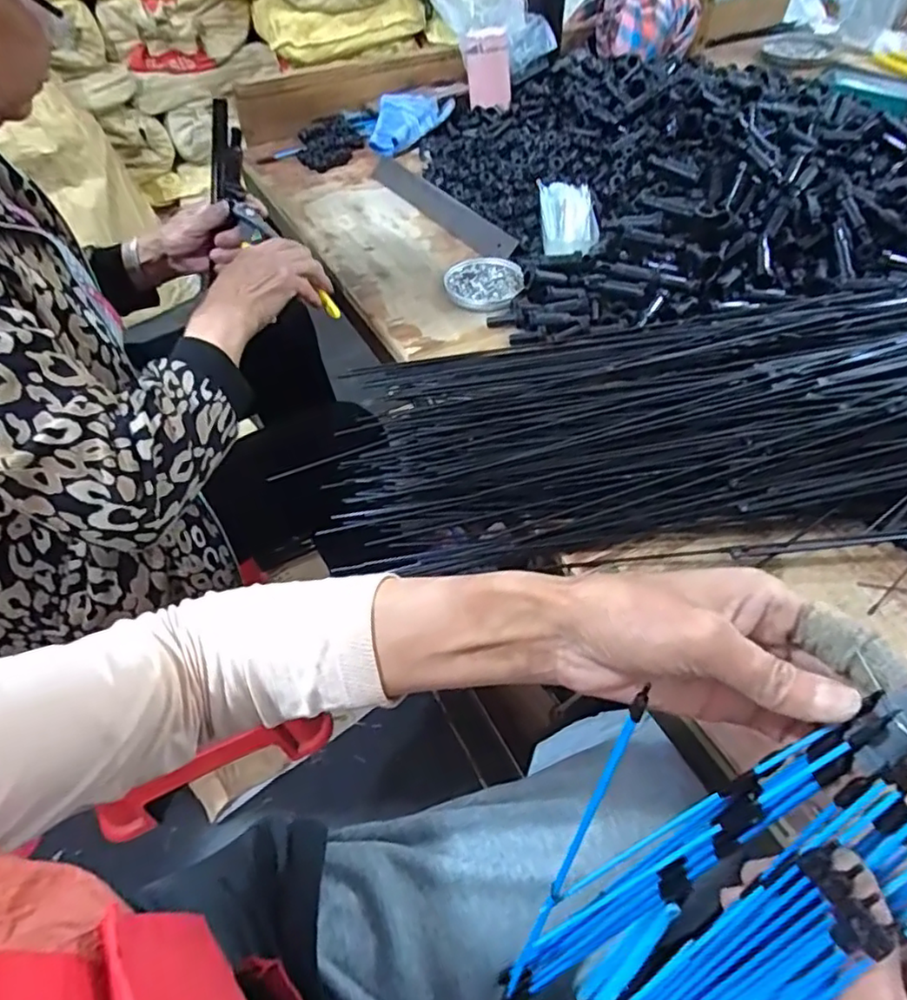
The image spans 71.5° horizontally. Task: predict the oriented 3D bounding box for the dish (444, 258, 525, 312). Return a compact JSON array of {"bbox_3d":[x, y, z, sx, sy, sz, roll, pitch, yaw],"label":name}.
[{"bbox_3d":[0.034,-0.245,0.716,0.087,0.017,0.092,0,49,3],"label":"dish"}]

